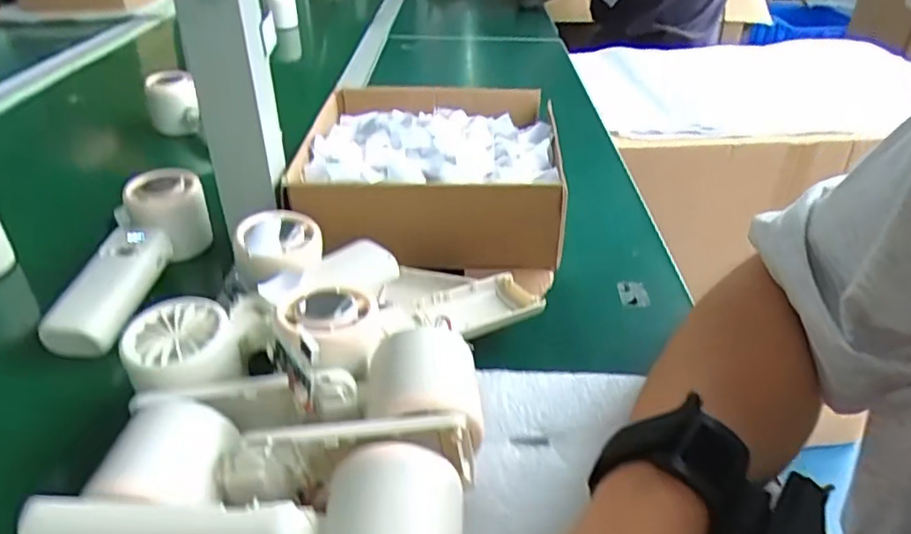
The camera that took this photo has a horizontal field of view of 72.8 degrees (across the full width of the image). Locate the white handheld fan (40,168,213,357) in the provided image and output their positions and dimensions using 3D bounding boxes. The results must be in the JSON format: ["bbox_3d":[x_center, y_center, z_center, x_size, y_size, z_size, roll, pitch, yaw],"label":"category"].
[{"bbox_3d":[-0.231,-0.009,0.444,0.062,0.050,0.158,1,36,1],"label":"white handheld fan"}]

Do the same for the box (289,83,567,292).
[{"bbox_3d":[-0.017,-0.088,0.537,0.202,0.072,0.227,3,36,3],"label":"box"}]

